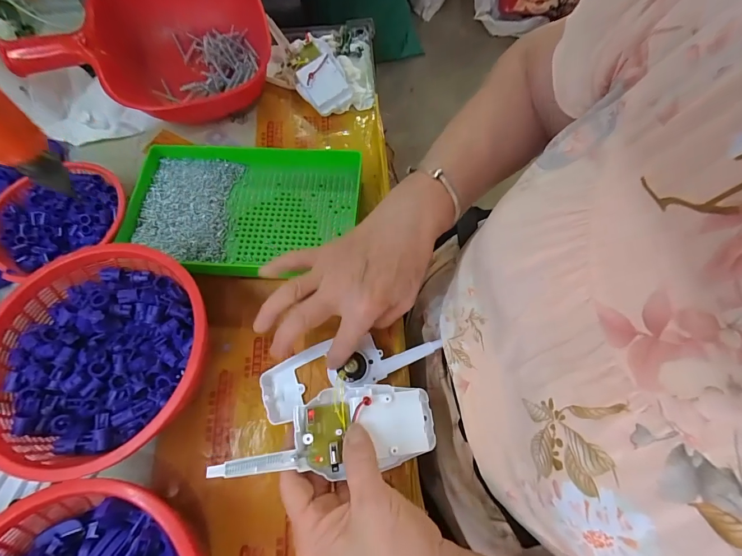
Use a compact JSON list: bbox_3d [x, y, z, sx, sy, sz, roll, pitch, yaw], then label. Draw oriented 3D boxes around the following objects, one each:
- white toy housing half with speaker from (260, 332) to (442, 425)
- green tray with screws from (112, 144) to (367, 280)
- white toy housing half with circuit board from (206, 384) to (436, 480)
[{"bbox_3d":[-0.019,0.083,0.331,0.165,0.019,0.060,-16,68,4],"label":"white toy housing half with speaker"},{"bbox_3d":[-0.138,-0.076,0.388,0.240,0.034,0.140,2,68,2],"label":"green tray with screws"},{"bbox_3d":[-0.028,0.117,0.270,0.162,0.017,0.061,-7,67,-16],"label":"white toy housing half with circuit board"}]

